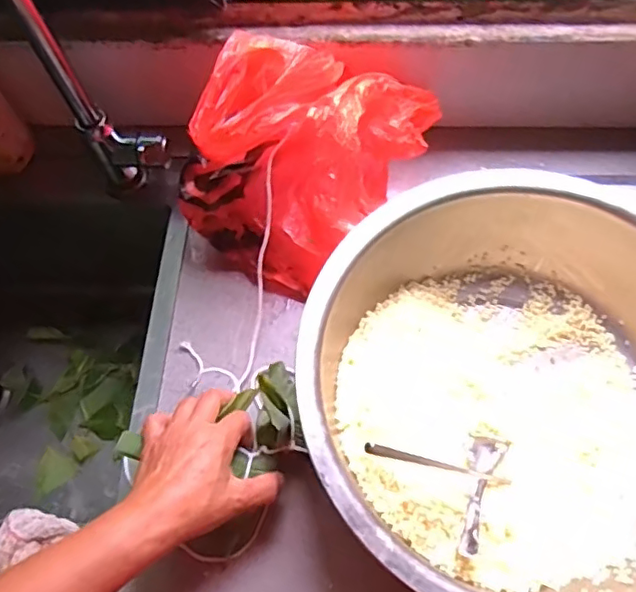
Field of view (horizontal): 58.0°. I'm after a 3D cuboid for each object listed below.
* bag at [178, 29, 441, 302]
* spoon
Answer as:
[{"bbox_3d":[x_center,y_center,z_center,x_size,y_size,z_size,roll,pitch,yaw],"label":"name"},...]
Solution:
[{"bbox_3d":[-0.015,-0.151,0.561,0.177,0.174,0.226,30,70,15],"label":"bag"},{"bbox_3d":[0.131,0.152,0.456,0.030,0.021,0.115,19,36,11],"label":"spoon"}]

